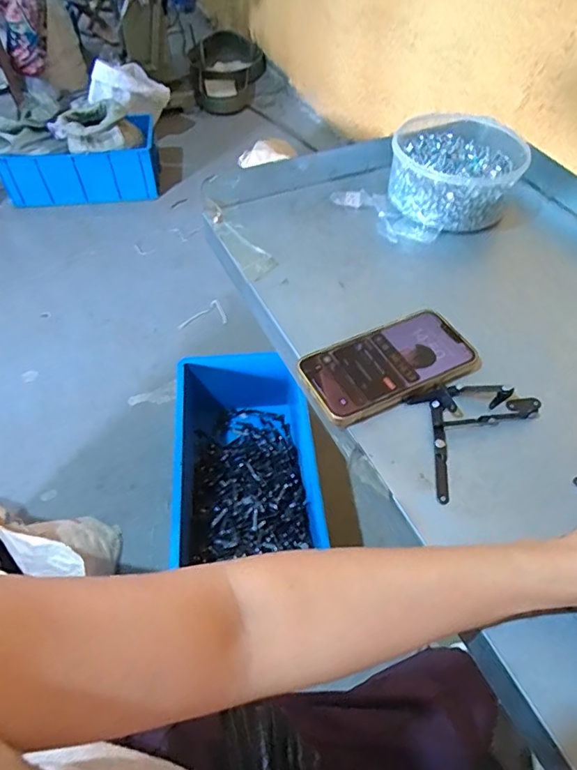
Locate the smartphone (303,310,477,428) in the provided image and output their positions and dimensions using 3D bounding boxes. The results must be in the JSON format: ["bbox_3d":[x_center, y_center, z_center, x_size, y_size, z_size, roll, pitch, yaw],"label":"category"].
[{"bbox_3d":[0.086,-0.017,0.443,0.146,0.012,0.078,-22,55,-18],"label":"smartphone"}]

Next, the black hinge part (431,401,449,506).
[{"bbox_3d":[0.116,0.048,0.392,0.010,0.005,0.086,5,51,3],"label":"black hinge part"}]

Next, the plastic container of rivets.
[{"bbox_3d":[0.197,-0.262,0.620,0.145,0.060,0.188,11,52,8],"label":"plastic container of rivets"}]

